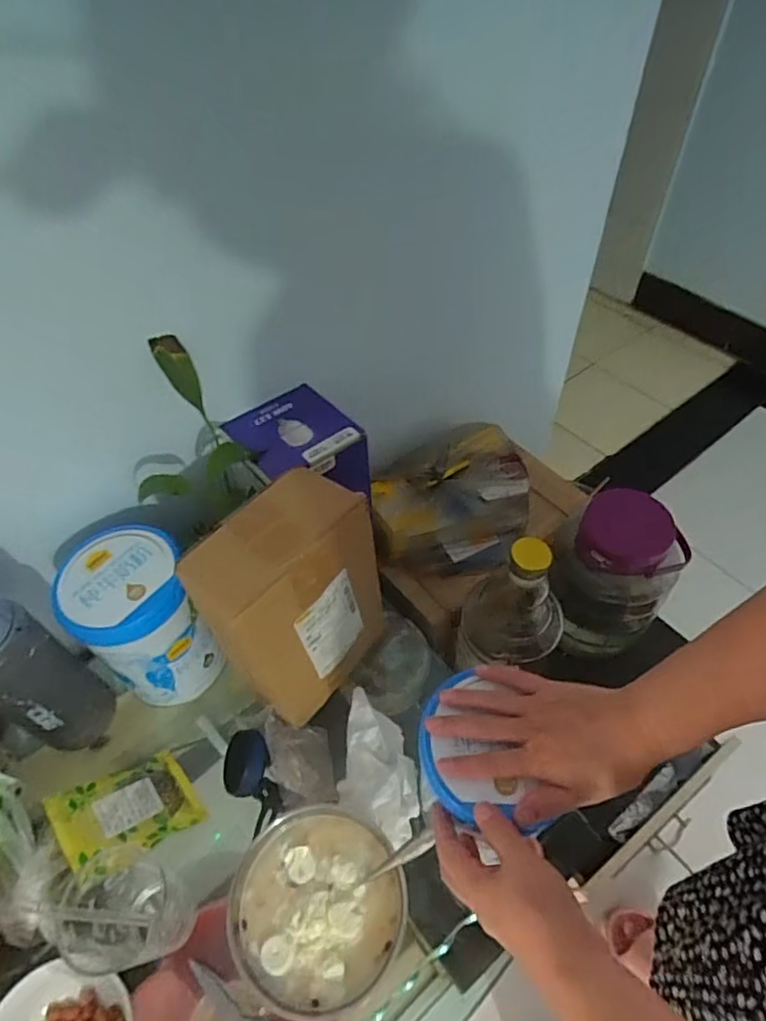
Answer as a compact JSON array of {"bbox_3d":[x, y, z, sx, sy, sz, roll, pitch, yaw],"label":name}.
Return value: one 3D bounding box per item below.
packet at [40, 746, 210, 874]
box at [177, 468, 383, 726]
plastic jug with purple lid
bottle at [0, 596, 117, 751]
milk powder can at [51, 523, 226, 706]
[{"bbox_3d":[-0.258,0.302,0.591,0.088,0.010,0.131,43,27,29],"label":"packet"},{"bbox_3d":[-0.090,0.093,0.601,0.100,0.236,0.162,30,58,25],"label":"box"},{"bbox_3d":[0.345,0.100,0.872,0.143,0.238,0.141,-29,56,-18],"label":"plastic jug with purple lid"},{"bbox_3d":[-0.363,0.159,0.579,0.075,0.274,0.097,29,59,23],"label":"bottle"},{"bbox_3d":[-0.263,0.121,0.649,0.114,0.178,0.119,-2,50,2],"label":"milk powder can"}]

